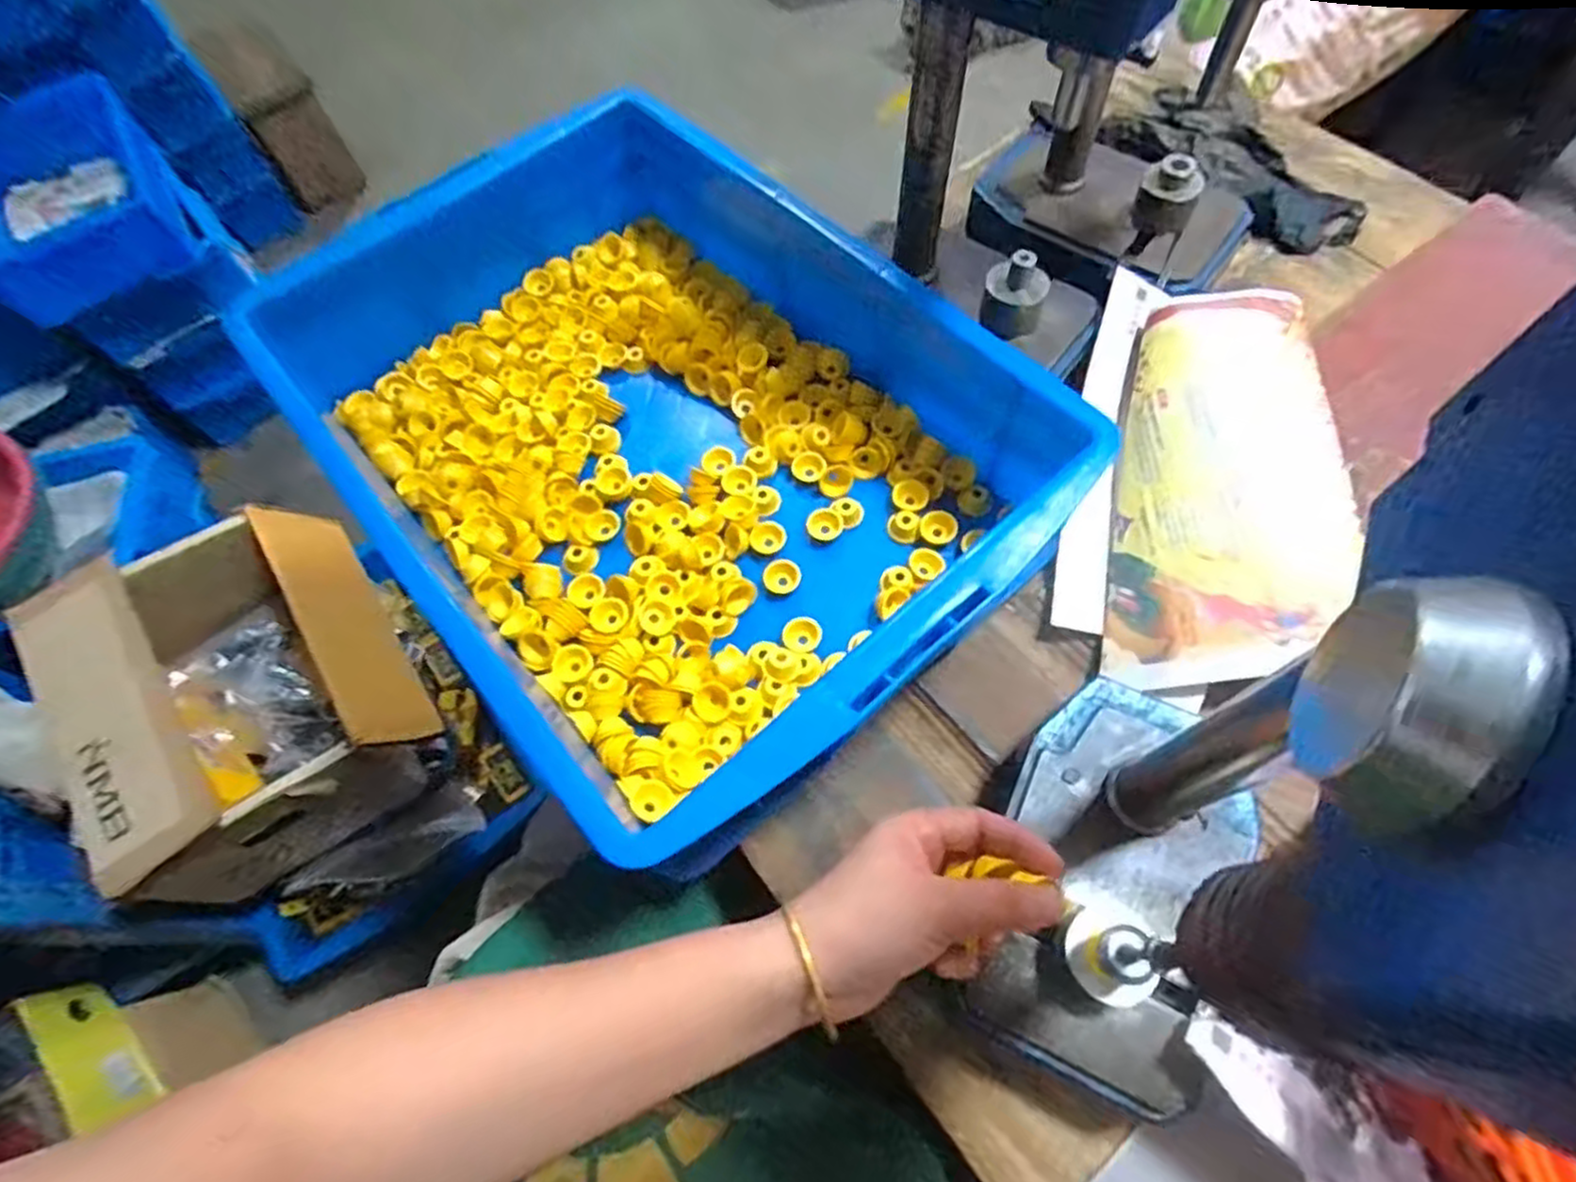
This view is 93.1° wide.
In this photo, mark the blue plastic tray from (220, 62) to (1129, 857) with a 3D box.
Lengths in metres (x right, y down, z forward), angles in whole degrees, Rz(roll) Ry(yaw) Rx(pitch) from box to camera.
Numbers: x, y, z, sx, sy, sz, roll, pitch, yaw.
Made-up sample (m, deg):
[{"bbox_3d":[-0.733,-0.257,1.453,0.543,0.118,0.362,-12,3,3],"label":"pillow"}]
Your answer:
[{"bbox_3d":[-0.095,-0.122,0.512,0.350,0.129,0.509,-40,71,-13],"label":"blue plastic tray"}]

